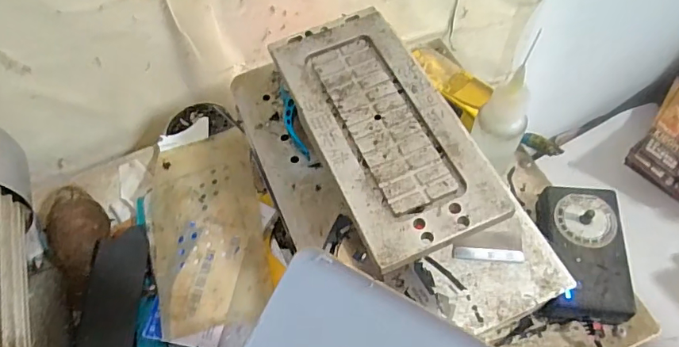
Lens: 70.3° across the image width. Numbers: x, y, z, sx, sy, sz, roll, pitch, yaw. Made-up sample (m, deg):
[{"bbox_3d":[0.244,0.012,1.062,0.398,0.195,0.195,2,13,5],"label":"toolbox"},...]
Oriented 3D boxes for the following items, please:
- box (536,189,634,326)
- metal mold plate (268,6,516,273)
[{"bbox_3d":[0.166,0.056,0.337,0.053,0.033,0.089,4,58,5],"label":"box"},{"bbox_3d":[0.021,-0.032,0.271,0.075,0.006,0.164,-21,59,-10],"label":"metal mold plate"}]

